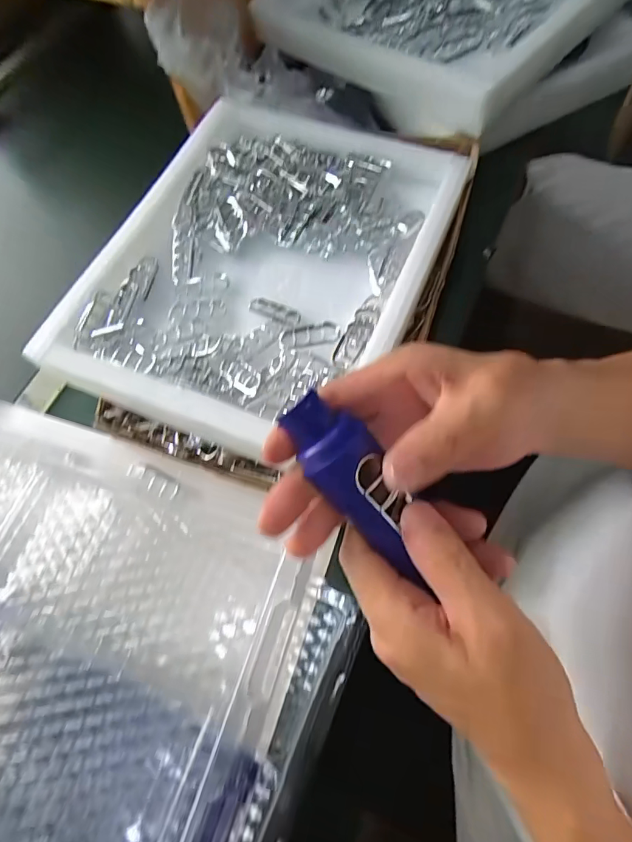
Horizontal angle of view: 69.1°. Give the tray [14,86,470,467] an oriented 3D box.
[{"bbox_3d":[-0.048,-0.152,0.422,0.282,0.037,0.343,18,69,14],"label":"tray"}]

